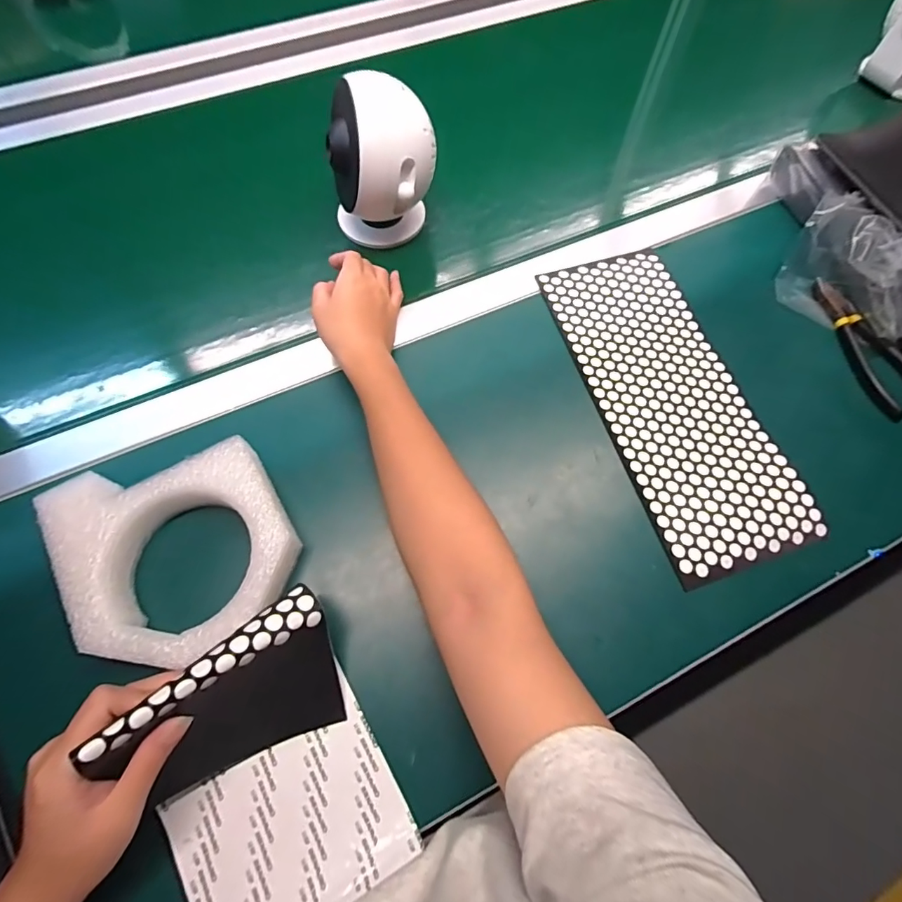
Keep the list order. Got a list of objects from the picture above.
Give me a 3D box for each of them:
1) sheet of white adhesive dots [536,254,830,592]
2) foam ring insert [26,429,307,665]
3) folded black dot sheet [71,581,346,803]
[{"bbox_3d":[0.196,-0.052,0.427,0.131,0.006,0.314,-15,68,-6],"label":"sheet of white adhesive dots"},{"bbox_3d":[-0.197,0.071,0.347,0.149,0.043,0.161,-28,71,-11],"label":"foam ring insert"},{"bbox_3d":[-0.130,0.158,0.290,0.126,0.097,0.027,-31,32,-33],"label":"folded black dot sheet"}]

